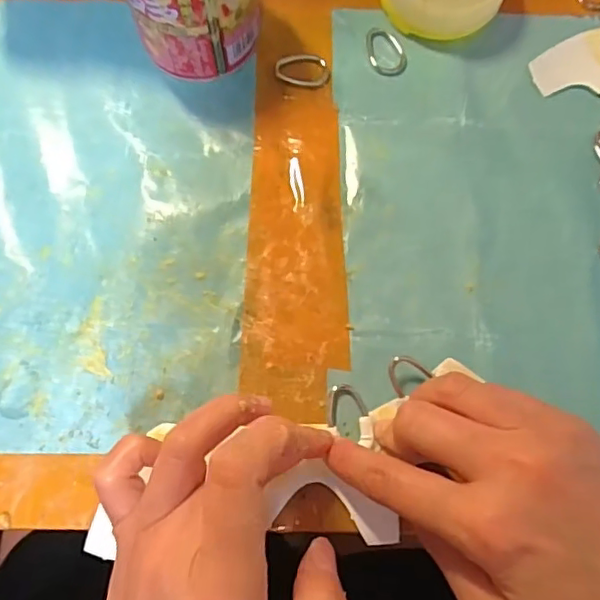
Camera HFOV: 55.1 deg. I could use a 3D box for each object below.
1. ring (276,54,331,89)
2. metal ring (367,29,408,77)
[{"bbox_3d":[0.002,-0.124,0.309,0.029,0.007,0.016,10,79,0],"label":"ring"},{"bbox_3d":[0.048,-0.138,0.316,0.021,0.005,0.029,-17,80,-5],"label":"metal ring"}]

